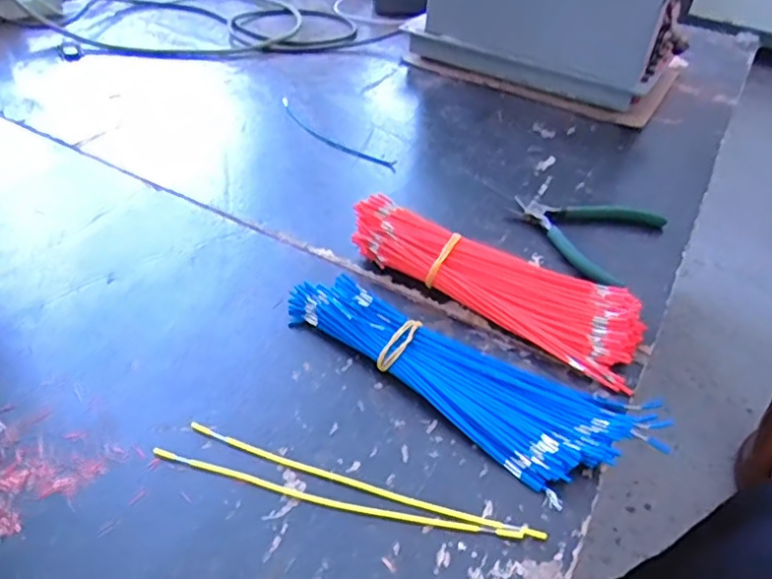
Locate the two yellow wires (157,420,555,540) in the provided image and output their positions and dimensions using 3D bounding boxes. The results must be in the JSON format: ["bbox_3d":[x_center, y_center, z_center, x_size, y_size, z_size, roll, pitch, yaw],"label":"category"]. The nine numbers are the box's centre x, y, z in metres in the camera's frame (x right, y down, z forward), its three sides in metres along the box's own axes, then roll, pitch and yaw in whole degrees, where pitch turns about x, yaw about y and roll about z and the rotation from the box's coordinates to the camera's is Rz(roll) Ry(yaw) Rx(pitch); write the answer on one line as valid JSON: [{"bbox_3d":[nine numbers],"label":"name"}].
[{"bbox_3d":[-0.026,0.124,0.387,0.232,0.004,0.030,14,44,12],"label":"two yellow wires"}]

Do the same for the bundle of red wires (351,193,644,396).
[{"bbox_3d":[0.086,-0.009,0.522,0.252,0.041,0.084,24,44,20],"label":"bundle of red wires"}]

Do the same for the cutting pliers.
[{"bbox_3d":[0.183,-0.061,0.610,0.132,0.018,0.128,27,45,23],"label":"cutting pliers"}]

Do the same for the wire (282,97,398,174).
[{"bbox_3d":[-0.063,-0.179,0.741,0.029,0.009,0.204,-31,52,-34],"label":"wire"}]

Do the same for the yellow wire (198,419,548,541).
[{"bbox_3d":[-0.018,0.118,0.392,0.229,0.007,0.010,15,42,11],"label":"yellow wire"}]

